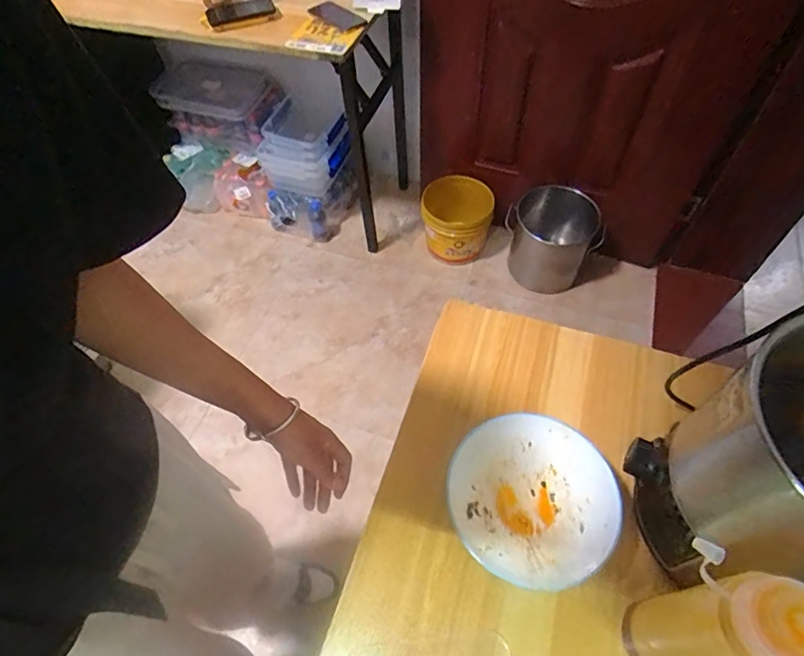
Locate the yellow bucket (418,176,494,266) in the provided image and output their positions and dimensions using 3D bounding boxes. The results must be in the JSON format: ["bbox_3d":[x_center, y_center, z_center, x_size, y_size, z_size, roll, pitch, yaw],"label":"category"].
[{"bbox_3d":[0.179,-0.358,1.677,0.233,0.221,0.195,0,56,2],"label":"yellow bucket"}]

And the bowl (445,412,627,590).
[{"bbox_3d":[0.136,0.183,0.533,0.169,0.047,0.166,-1,56,2],"label":"bowl"}]

